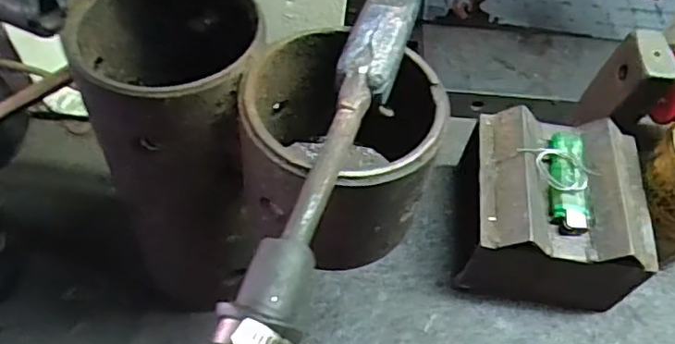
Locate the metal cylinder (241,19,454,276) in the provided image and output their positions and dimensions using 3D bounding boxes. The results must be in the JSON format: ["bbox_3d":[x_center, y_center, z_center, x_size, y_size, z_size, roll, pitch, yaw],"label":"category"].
[{"bbox_3d":[0.002,-0.013,0.272,0.085,0.076,0.086,3,55,-4],"label":"metal cylinder"}]

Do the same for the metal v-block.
[{"bbox_3d":[0.154,0.034,0.439,0.128,0.095,0.127,12,55,3],"label":"metal v-block"}]

